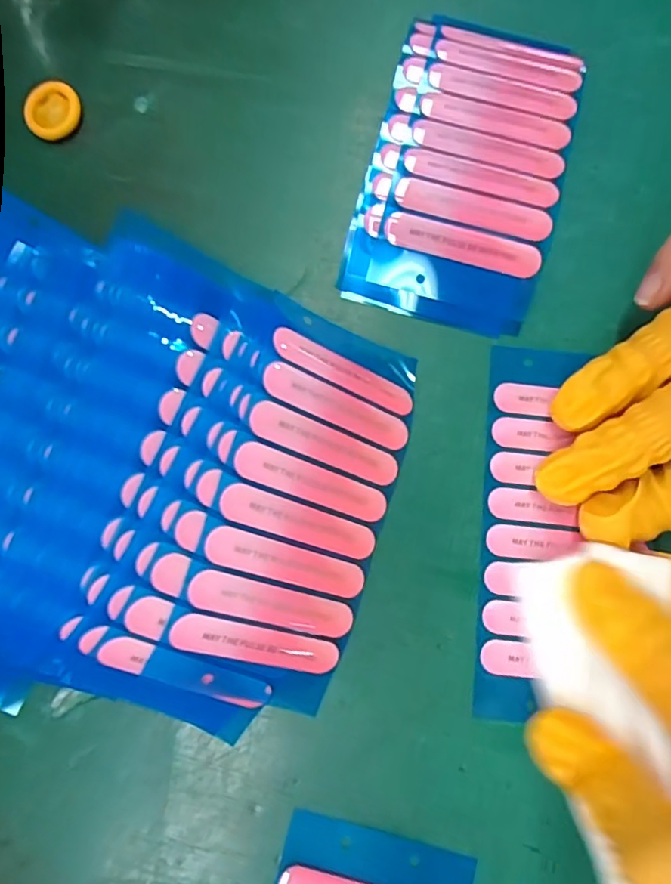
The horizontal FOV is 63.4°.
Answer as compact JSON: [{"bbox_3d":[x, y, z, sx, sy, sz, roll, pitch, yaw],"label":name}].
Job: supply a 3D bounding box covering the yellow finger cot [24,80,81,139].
[{"bbox_3d":[-0.102,-0.119,0.196,0.020,0.005,0.022,0,79,-1],"label":"yellow finger cot"}]

